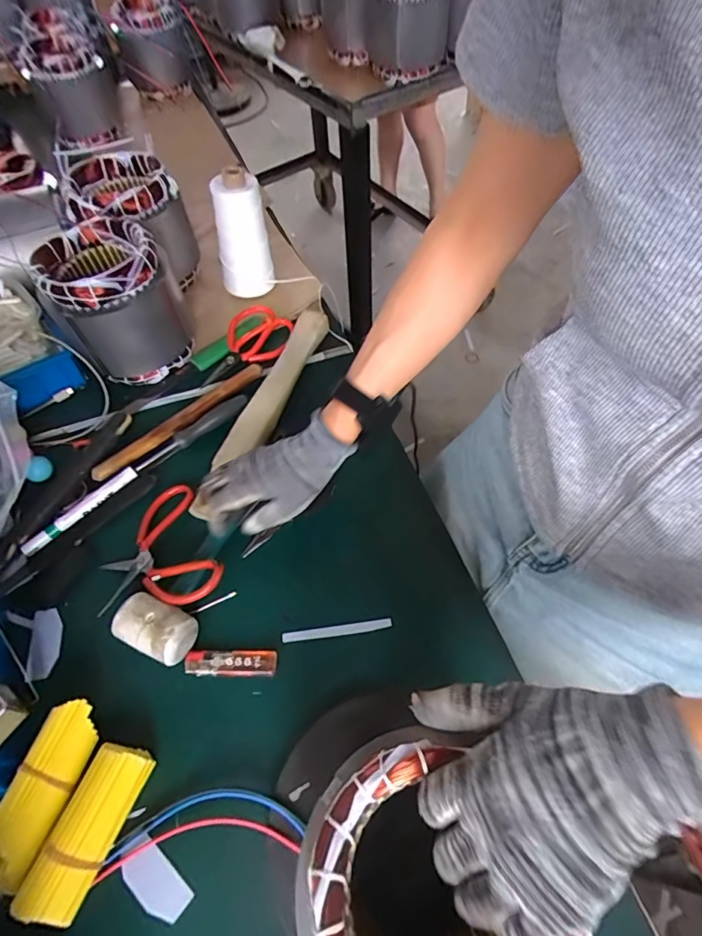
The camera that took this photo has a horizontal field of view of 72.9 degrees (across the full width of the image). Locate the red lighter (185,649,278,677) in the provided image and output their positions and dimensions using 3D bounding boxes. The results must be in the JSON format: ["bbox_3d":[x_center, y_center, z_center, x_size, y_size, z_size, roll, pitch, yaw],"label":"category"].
[{"bbox_3d":[-0.114,0.186,0.455,0.085,0.008,0.024,-1,58,1],"label":"red lighter"}]

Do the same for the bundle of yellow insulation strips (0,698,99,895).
[{"bbox_3d":[-0.253,0.264,0.393,0.045,0.033,0.126,10,59,8],"label":"bundle of yellow insulation strips"}]

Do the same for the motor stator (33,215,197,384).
[{"bbox_3d":[-0.293,-0.209,0.611,0.138,0.167,0.134,-25,60,-13],"label":"motor stator"}]

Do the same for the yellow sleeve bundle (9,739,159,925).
[{"bbox_3d":[-0.207,0.286,0.380,0.041,0.039,0.112,17,60,13],"label":"yellow sleeve bundle"}]

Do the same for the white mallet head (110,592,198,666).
[{"bbox_3d":[-0.187,0.155,0.460,0.071,0.044,0.047,21,61,14],"label":"white mallet head"}]

